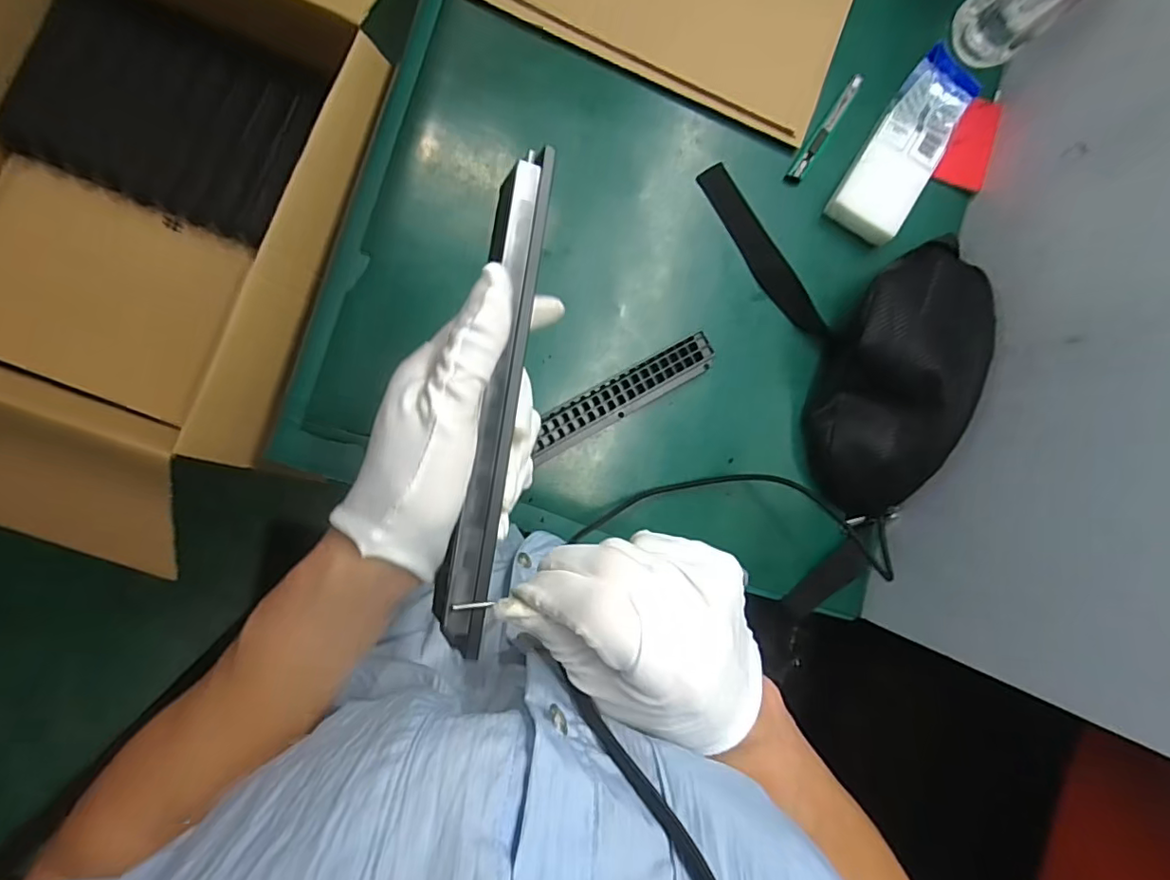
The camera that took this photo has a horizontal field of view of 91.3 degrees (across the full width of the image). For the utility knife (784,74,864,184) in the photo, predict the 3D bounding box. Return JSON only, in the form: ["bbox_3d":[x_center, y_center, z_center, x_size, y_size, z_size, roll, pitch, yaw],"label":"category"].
[{"bbox_3d":[0.253,-0.326,0.600,0.015,0.009,0.137,35,85,-6],"label":"utility knife"}]

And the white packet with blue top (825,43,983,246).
[{"bbox_3d":[0.331,-0.303,0.582,0.071,0.032,0.205,33,85,-6],"label":"white packet with blue top"}]

